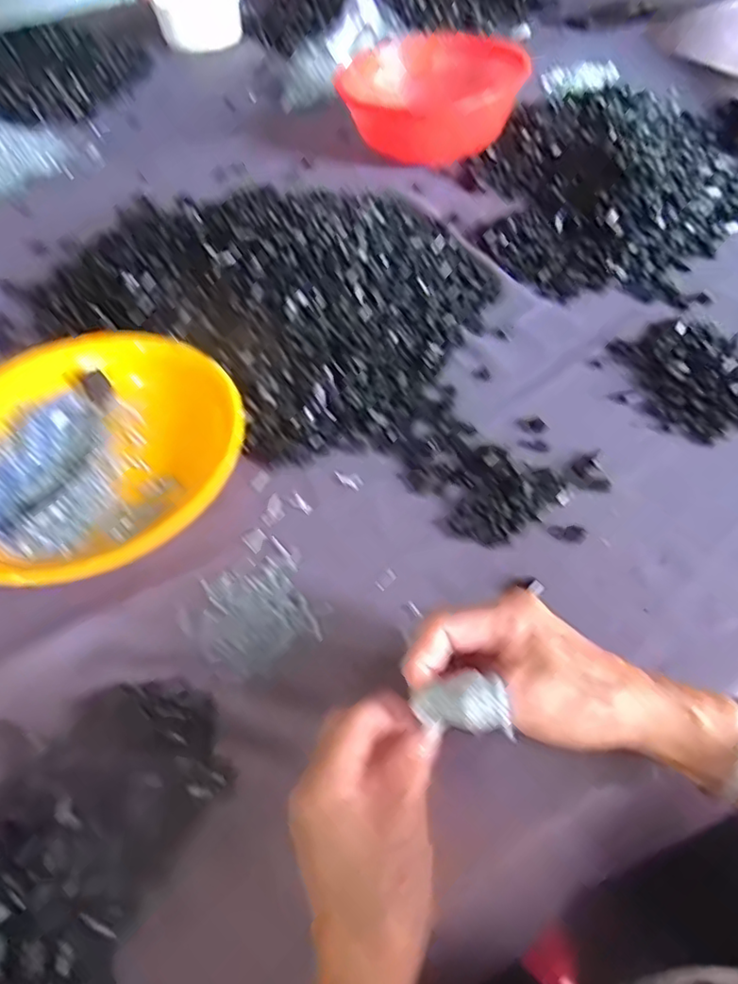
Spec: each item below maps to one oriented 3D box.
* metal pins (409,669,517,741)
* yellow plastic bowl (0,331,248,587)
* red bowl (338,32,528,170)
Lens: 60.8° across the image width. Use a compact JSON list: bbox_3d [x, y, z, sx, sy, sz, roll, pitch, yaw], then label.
[{"bbox_3d":[0.047,0.101,0.306,0.048,0.021,0.024,15,55,12],"label":"metal pins"},{"bbox_3d":[-0.233,-0.036,0.502,0.256,0.030,0.237,-1,53,1],"label":"yellow plastic bowl"},{"bbox_3d":[0.086,-0.505,0.808,0.207,0.093,0.188,16,55,13],"label":"red bowl"}]

